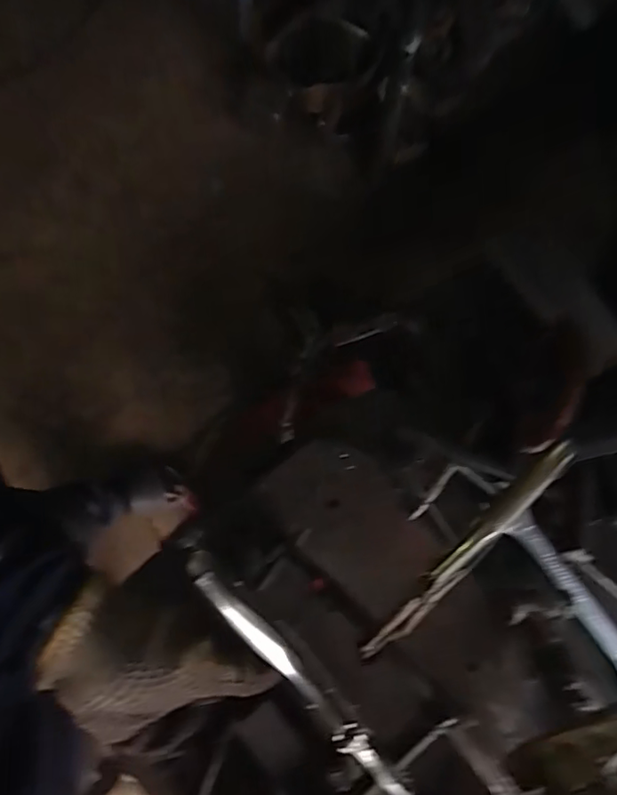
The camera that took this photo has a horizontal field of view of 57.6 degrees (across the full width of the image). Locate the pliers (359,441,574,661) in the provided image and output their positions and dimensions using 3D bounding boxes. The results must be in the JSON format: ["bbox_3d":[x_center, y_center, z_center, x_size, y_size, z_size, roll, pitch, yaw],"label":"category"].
[{"bbox_3d":[0.093,0.090,0.325,0.161,0.035,0.018,-44,86,-12],"label":"pliers"}]

